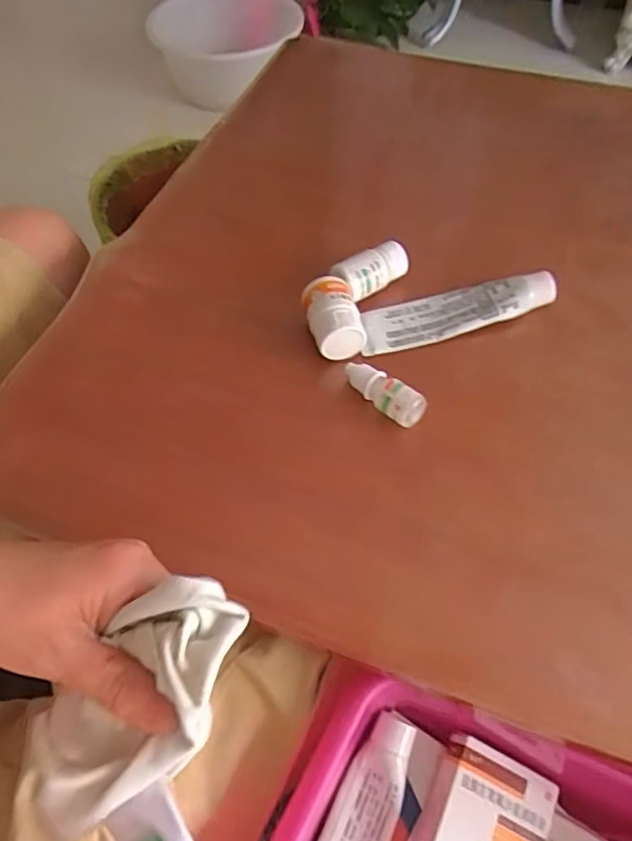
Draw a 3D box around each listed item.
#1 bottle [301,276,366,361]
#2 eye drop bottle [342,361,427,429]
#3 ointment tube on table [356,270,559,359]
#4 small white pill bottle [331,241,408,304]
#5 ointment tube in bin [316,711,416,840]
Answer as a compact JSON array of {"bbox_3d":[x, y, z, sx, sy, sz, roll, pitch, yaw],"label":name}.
[{"bbox_3d":[0.011,-0.068,0.377,0.032,0.031,0.048,-14,58,-7],"label":"bottle"},{"bbox_3d":[0.040,-0.017,0.353,0.057,0.023,0.019,37,65,22],"label":"eye drop bottle"},{"bbox_3d":[0.094,-0.079,0.392,0.133,0.023,0.036,-13,58,-7],"label":"ointment tube on table"},{"bbox_3d":[0.039,-0.105,0.407,0.053,0.025,0.022,-31,62,-17],"label":"small white pill bottle"},{"bbox_3d":[0.026,0.225,0.322,0.037,0.022,0.111,22,60,15],"label":"ointment tube in bin"}]

